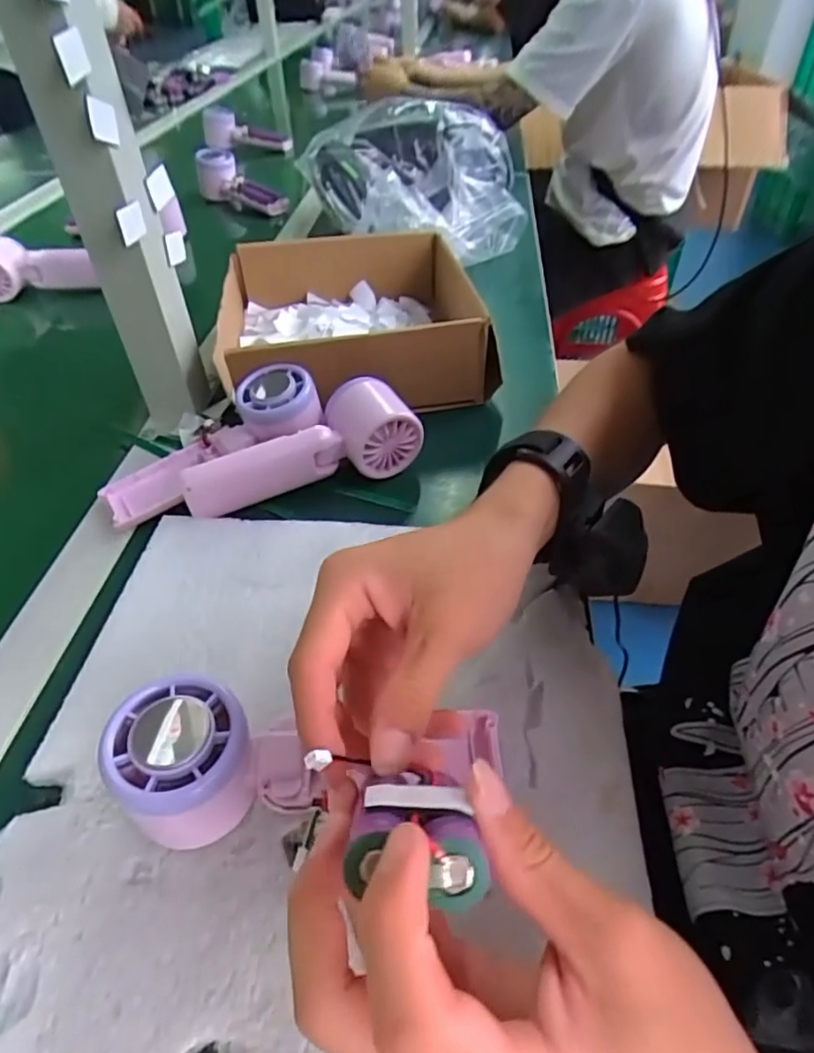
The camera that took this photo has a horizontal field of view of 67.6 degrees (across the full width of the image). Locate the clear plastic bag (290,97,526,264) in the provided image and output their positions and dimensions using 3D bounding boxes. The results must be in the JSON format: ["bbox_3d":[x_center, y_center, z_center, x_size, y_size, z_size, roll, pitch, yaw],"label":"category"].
[{"bbox_3d":[0.010,-0.413,0.728,0.247,0.104,0.246,-34,54,-28],"label":"clear plastic bag"}]

